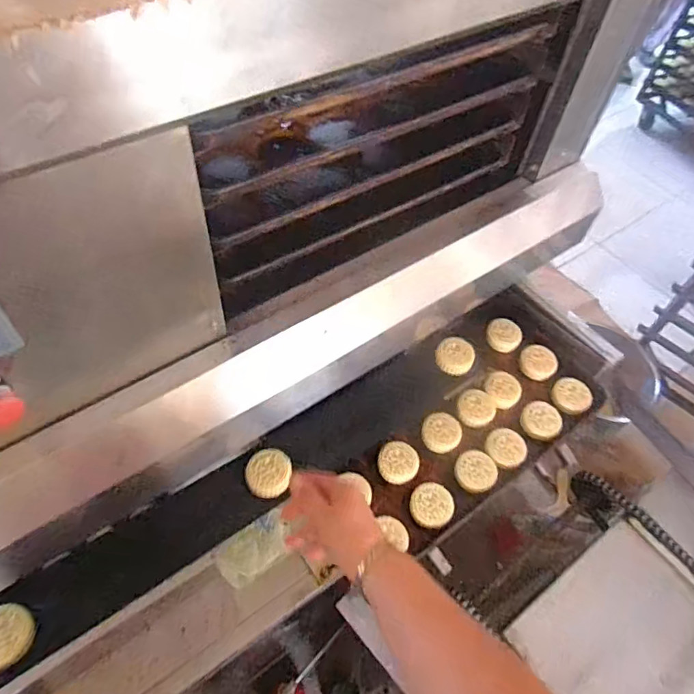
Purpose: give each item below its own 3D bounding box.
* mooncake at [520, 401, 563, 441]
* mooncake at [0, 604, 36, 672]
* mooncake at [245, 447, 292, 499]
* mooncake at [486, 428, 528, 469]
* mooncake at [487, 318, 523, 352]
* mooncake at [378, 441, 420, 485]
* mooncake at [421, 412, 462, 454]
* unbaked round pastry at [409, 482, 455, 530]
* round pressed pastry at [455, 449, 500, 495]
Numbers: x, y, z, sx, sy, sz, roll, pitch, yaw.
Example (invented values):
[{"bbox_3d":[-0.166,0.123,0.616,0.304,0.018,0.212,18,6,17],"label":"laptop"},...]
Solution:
[{"bbox_3d":[0.366,0.140,0.998,0.074,0.021,0.069,2,55,-3],"label":"mooncake"},{"bbox_3d":[-0.441,0.371,0.679,0.068,0.024,0.072,2,55,-3],"label":"mooncake"},{"bbox_3d":[-0.123,0.198,0.842,0.068,0.022,0.081,10,55,3],"label":"mooncake"},{"bbox_3d":[0.287,0.181,0.956,0.072,0.019,0.067,2,55,-3],"label":"mooncake"},{"bbox_3d":[0.328,-0.024,1.109,0.070,0.028,0.073,2,55,-3],"label":"mooncake"},{"bbox_3d":[0.091,0.205,0.941,0.069,0.016,0.078,29,58,15],"label":"mooncake"},{"bbox_3d":[0.175,0.158,0.981,0.070,0.020,0.074,2,55,-3],"label":"mooncake"},{"bbox_3d":[0.143,0.267,0.895,0.070,0.025,0.078,21,56,10],"label":"unbaked round pastry"},{"bbox_3d":[0.227,0.218,0.930,0.070,0.015,0.074,2,55,-3],"label":"round pressed pastry"}]

